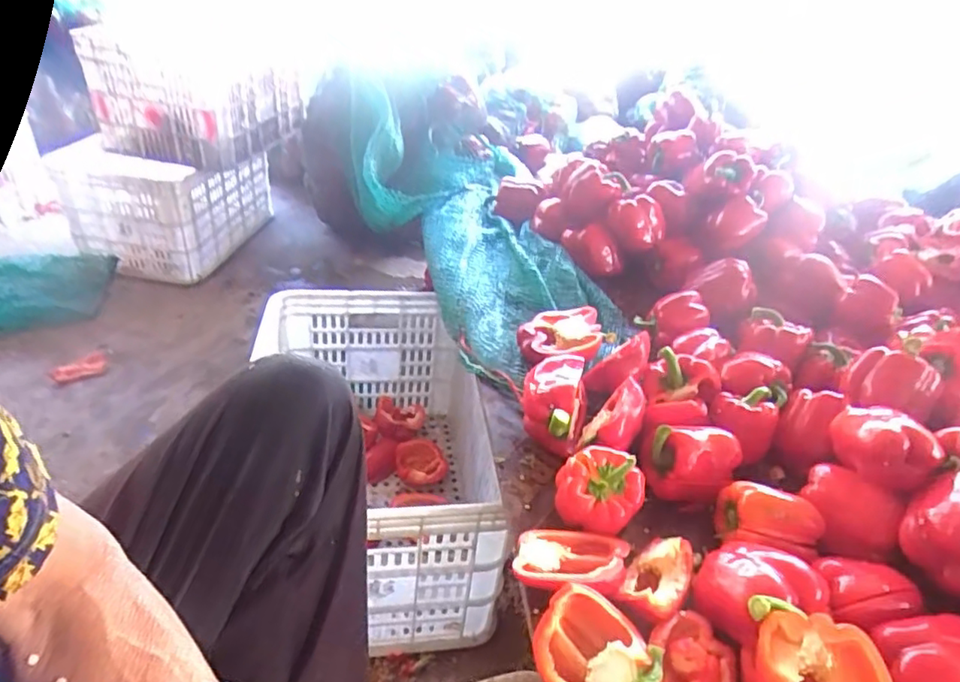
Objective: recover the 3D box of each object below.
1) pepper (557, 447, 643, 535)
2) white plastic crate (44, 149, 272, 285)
[{"bbox_3d":[0.115,0.140,0.565,0.079,0.062,0.062,20,37,19],"label":"pepper"},{"bbox_3d":[-0.850,-0.416,1.654,0.360,0.299,0.456,8,35,3],"label":"white plastic crate"}]

